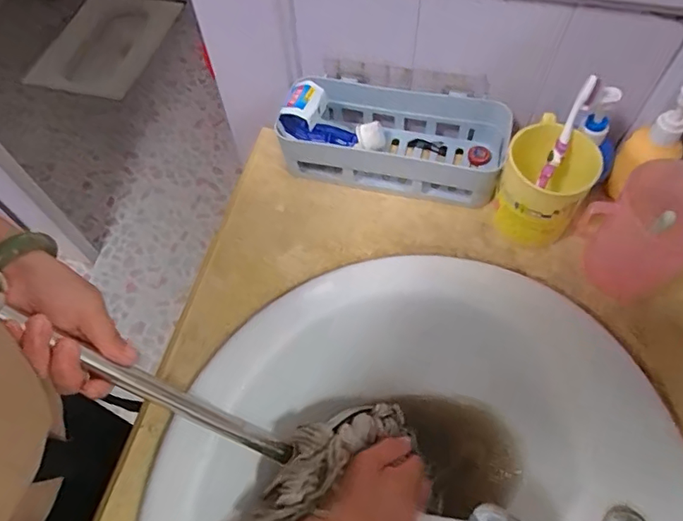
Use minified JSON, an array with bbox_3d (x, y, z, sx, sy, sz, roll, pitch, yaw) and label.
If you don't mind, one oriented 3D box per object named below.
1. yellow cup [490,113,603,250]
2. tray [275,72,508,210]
[{"bbox_3d":[0.202,-0.076,0.516,0.081,0.096,0.089,20,63,12],"label":"yellow cup"},{"bbox_3d":[0.062,-0.142,0.573,0.257,0.083,0.105,11,62,8],"label":"tray"}]

